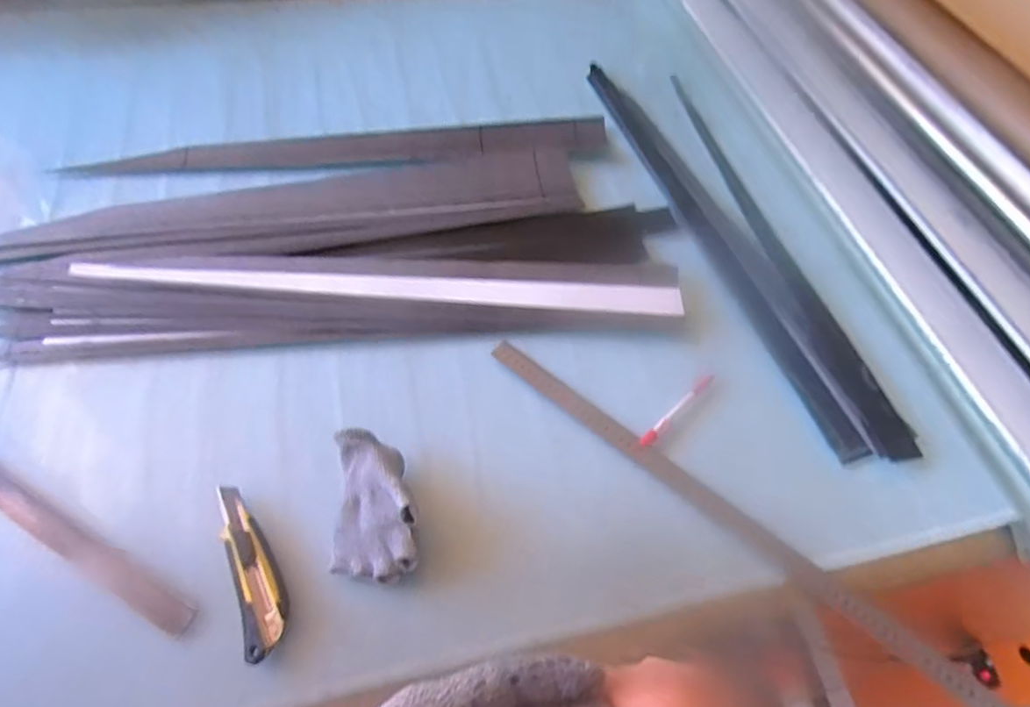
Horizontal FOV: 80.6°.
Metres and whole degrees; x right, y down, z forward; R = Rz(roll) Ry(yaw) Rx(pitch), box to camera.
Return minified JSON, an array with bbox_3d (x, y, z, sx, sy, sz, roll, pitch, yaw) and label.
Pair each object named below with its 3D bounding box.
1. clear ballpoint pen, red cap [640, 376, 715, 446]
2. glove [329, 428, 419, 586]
[{"bbox_3d":[0.182,0.064,0.681,0.011,0.016,0.127,39,62,24],"label":"clear ballpoint pen, red cap"},{"bbox_3d":[-0.130,0.140,0.571,0.077,0.068,0.134,-2,57,-4],"label":"glove"}]

